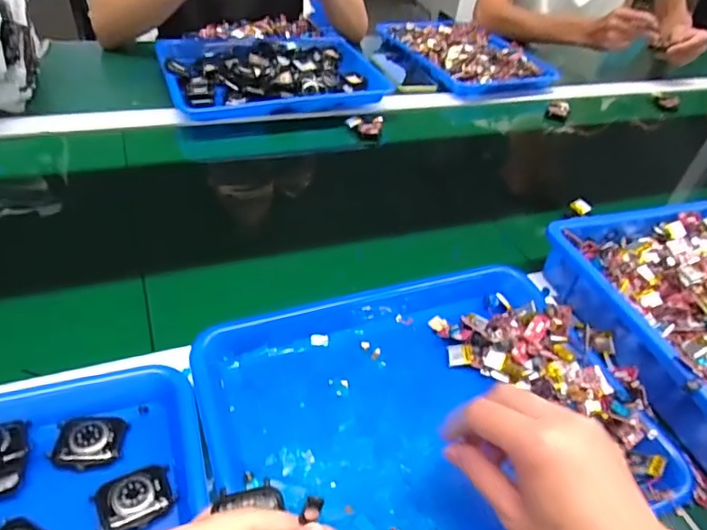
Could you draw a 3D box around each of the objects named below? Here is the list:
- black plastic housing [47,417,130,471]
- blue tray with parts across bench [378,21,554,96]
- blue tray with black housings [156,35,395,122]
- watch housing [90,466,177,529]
[{"bbox_3d":[-0.187,0.125,0.357,0.045,0.014,0.036,5,43,-6],"label":"black plastic housing"},{"bbox_3d":[0.209,-0.404,0.964,0.214,0.048,0.300,-16,49,-26],"label":"blue tray with parts across bench"},{"bbox_3d":[-0.128,-0.313,0.804,0.333,0.036,0.255,-11,47,-21],"label":"blue tray with black housings"},{"bbox_3d":[-0.142,0.152,0.328,0.046,0.013,0.034,-17,50,-26],"label":"watch housing"}]

